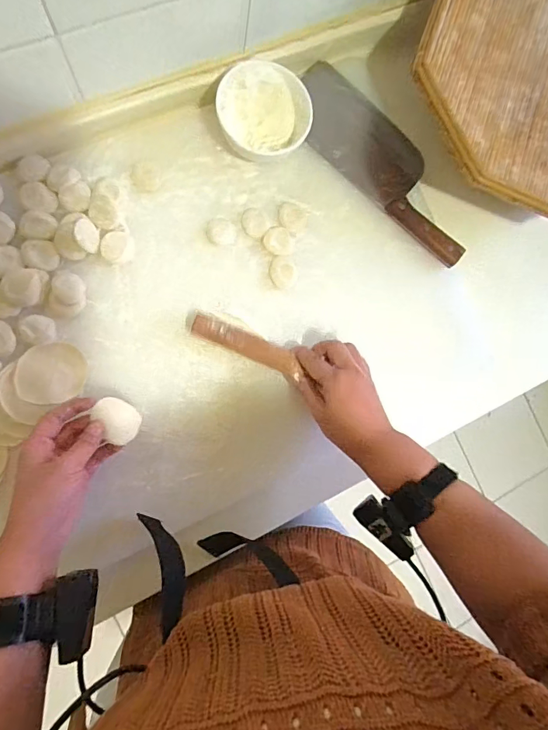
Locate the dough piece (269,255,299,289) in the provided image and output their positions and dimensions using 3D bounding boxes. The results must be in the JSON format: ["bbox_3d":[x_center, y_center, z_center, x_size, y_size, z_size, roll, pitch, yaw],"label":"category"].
[{"bbox_3d":[0.013,-0.120,0.552,0.036,0.005,0.040,-1,88,-8],"label":"dough piece"}]

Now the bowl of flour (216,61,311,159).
[{"bbox_3d":[-0.013,-0.297,0.517,0.106,0.054,0.103,0,87,-8],"label":"bowl of flour"}]

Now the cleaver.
[{"bbox_3d":[0.149,-0.265,0.569,0.308,0.029,0.089,40,83,-5],"label":"cleaver"}]

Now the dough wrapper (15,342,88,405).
[{"bbox_3d":[-0.260,0.010,0.503,0.073,0.005,0.071,8,87,-9],"label":"dough wrapper"}]

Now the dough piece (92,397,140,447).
[{"bbox_3d":[-0.175,0.061,0.476,0.049,0.016,0.041,25,84,-6],"label":"dough piece"}]

